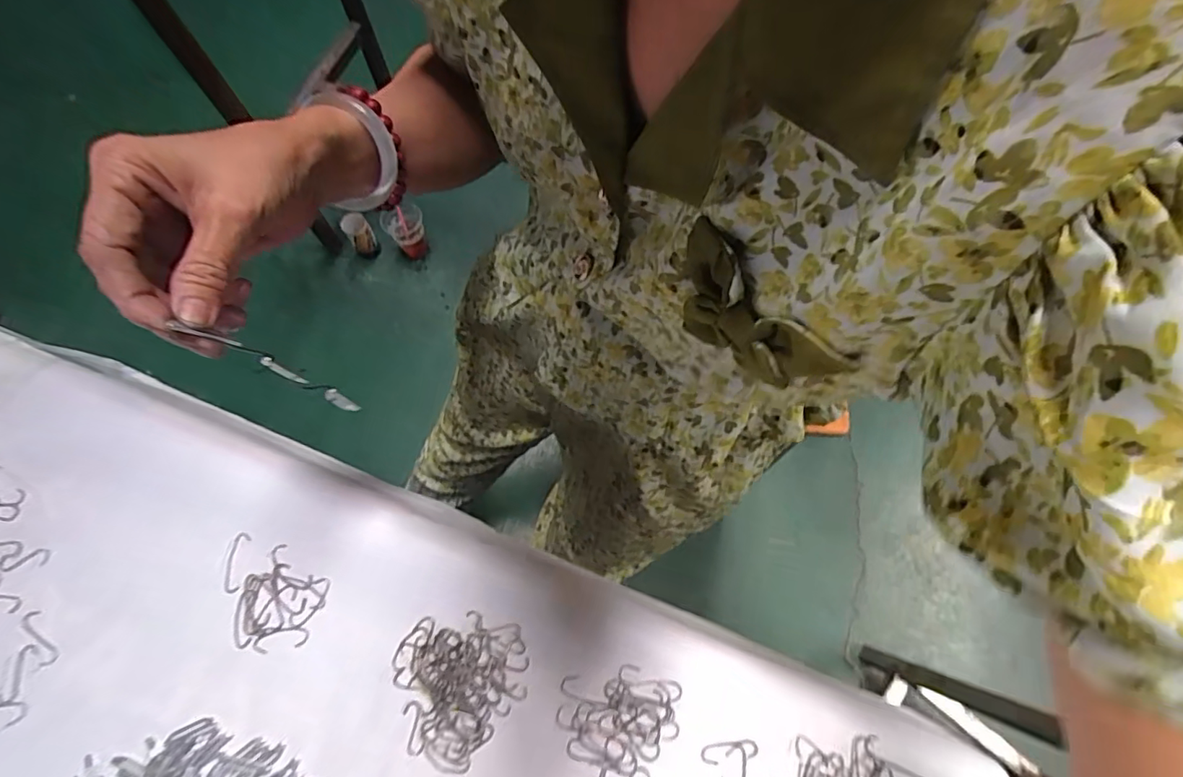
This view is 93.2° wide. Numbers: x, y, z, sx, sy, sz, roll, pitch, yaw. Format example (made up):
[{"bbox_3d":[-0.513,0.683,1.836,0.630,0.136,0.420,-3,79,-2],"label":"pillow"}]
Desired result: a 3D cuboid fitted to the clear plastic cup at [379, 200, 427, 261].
[{"bbox_3d":[-0.451,-0.382,1.364,0.091,0.108,0.091,0,71,-1],"label":"clear plastic cup"}]

